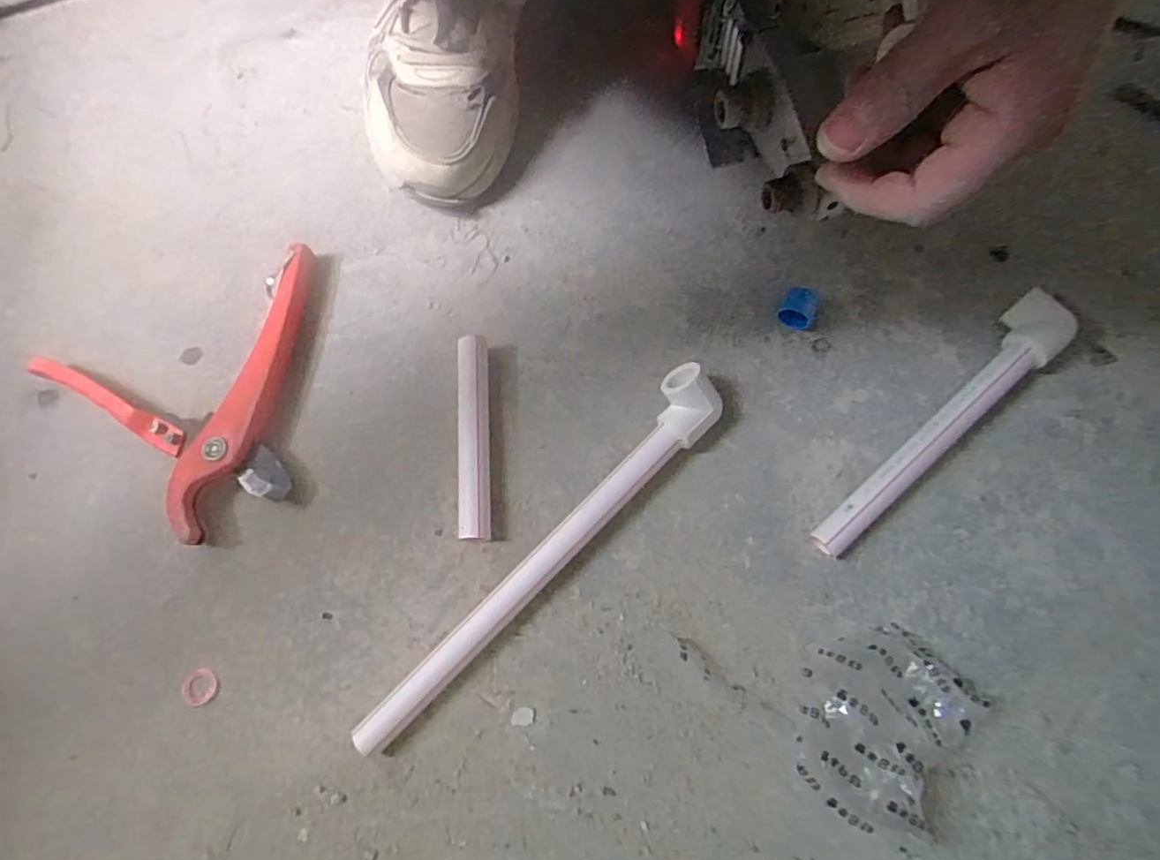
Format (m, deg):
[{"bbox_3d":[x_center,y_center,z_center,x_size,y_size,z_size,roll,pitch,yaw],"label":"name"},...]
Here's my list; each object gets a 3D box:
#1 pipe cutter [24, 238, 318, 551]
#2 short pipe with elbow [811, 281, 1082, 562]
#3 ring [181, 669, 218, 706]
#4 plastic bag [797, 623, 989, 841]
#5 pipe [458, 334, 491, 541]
[{"bbox_3d":[-0.244,-0.020,0.420,0.188,0.023,0.162,-29,76,-8],"label":"pipe cutter"},{"bbox_3d":[0.248,-0.005,0.420,0.244,0.039,0.035,-43,78,-11],"label":"short pipe with elbow"},{"bbox_3d":[-0.236,0.159,0.383,0.021,0.004,0.021,0,74,0],"label":"ring"},{"bbox_3d":[0.176,0.170,0.363,0.096,0.035,0.112,36,77,10],"label":"plastic bag"},{"bbox_3d":[-0.071,0.004,0.418,0.020,0.019,0.138,-3,74,-1],"label":"pipe"}]

